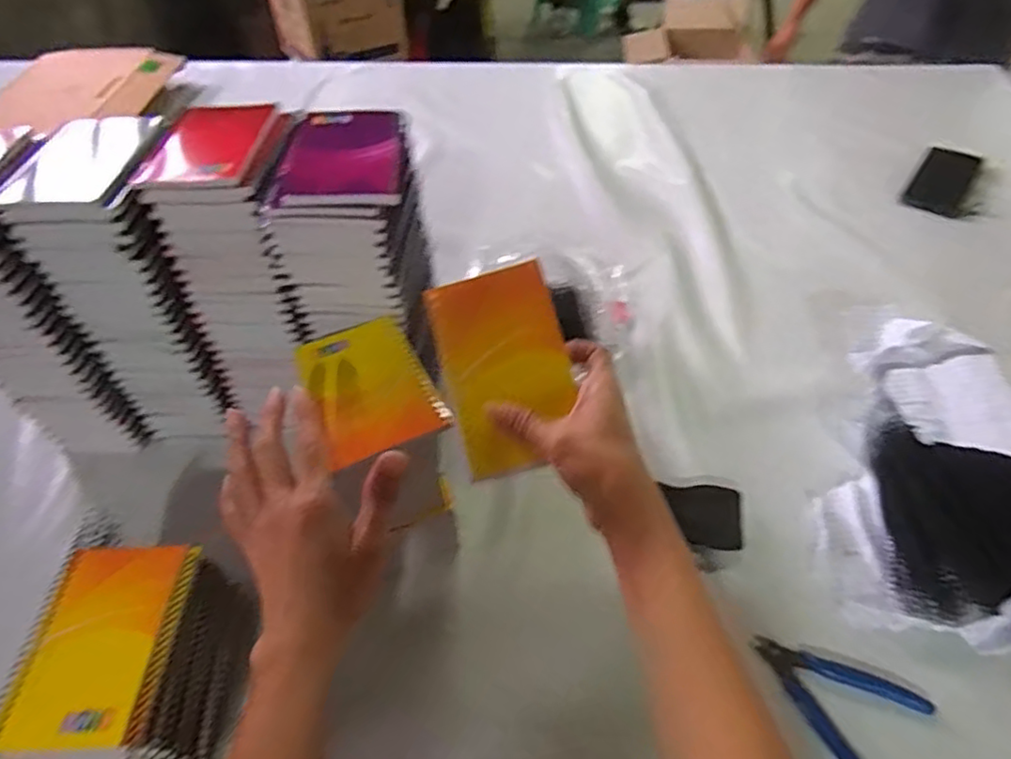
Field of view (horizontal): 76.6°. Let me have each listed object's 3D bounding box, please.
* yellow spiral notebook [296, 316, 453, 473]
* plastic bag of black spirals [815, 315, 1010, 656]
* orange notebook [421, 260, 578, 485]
[{"bbox_3d":[-0.102,0.003,0.472,0.082,0.008,0.125,-22,50,-16],"label":"yellow spiral notebook"},{"bbox_3d":[0.351,0.069,0.533,0.159,0.110,0.279,2,48,5],"label":"plastic bag of black spirals"},{"bbox_3d":[0.001,-0.007,0.410,0.080,0.015,0.126,-18,74,4],"label":"orange notebook"}]

